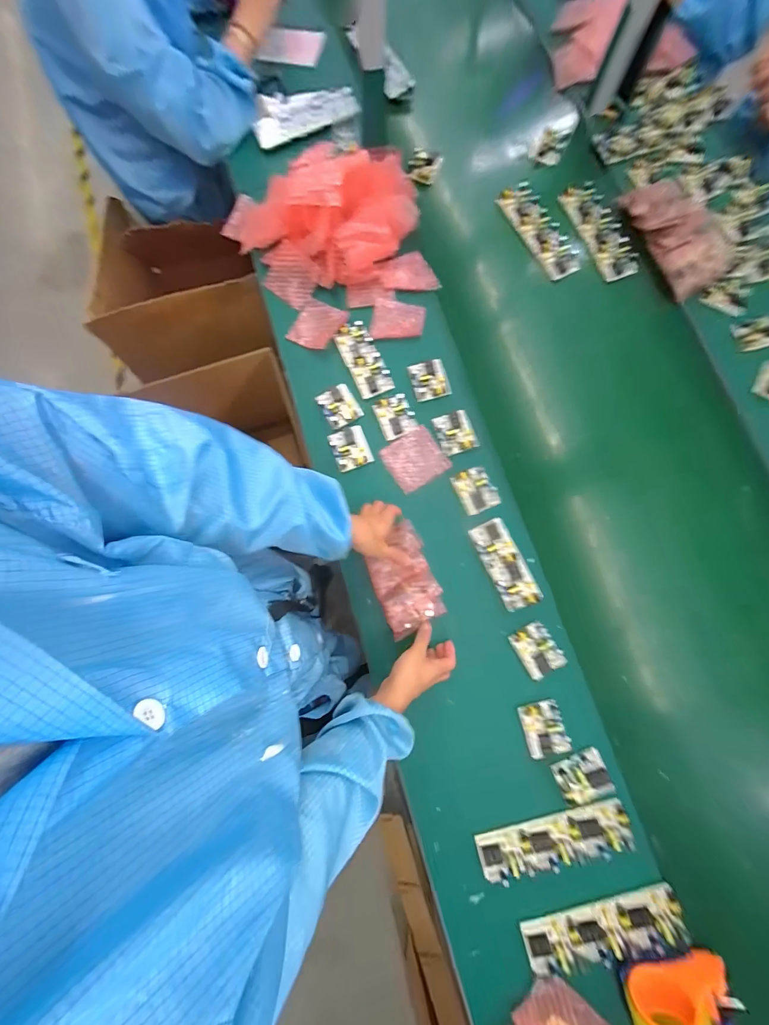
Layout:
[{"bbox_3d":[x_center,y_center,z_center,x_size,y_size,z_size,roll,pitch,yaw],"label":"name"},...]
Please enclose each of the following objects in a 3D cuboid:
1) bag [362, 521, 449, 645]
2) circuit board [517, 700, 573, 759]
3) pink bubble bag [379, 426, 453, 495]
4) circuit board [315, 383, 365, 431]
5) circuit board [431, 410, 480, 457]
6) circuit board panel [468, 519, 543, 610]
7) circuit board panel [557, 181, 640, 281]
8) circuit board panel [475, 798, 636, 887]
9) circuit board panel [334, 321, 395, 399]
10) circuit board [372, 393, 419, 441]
[{"bbox_3d":[0.032,0.116,0.624,0.101,0.046,0.179,-22,81,-5],"label":"bag"},{"bbox_3d":[0.268,0.365,0.603,0.066,0.022,0.083,-15,79,-2],"label":"circuit board"},{"bbox_3d":[0.059,-0.102,0.697,0.105,0.009,0.101,-32,80,-5],"label":"pink bubble bag"},{"bbox_3d":[-0.090,-0.213,0.715,0.069,0.018,0.081,-30,80,-5],"label":"circuit board"},{"bbox_3d":[0.137,-0.157,0.698,0.070,0.017,0.082,-16,79,-2],"label":"circuit board"},{"bbox_3d":[0.219,0.093,0.651,0.067,0.025,0.161,-24,80,-4],"label":"circuit board panel"},{"bbox_3d":[0.477,-0.634,0.803,0.084,0.025,0.245,-19,79,-3],"label":"circuit board panel"},{"bbox_3d":[0.273,0.527,0.574,0.240,0.027,0.067,-15,79,-2],"label":"circuit board panel"},{"bbox_3d":[-0.045,-0.312,0.729,0.068,0.013,0.158,-26,80,-4],"label":"circuit board panel"},{"bbox_3d":[0.020,-0.191,0.705,0.067,0.016,0.084,-22,79,-3],"label":"circuit board"}]

